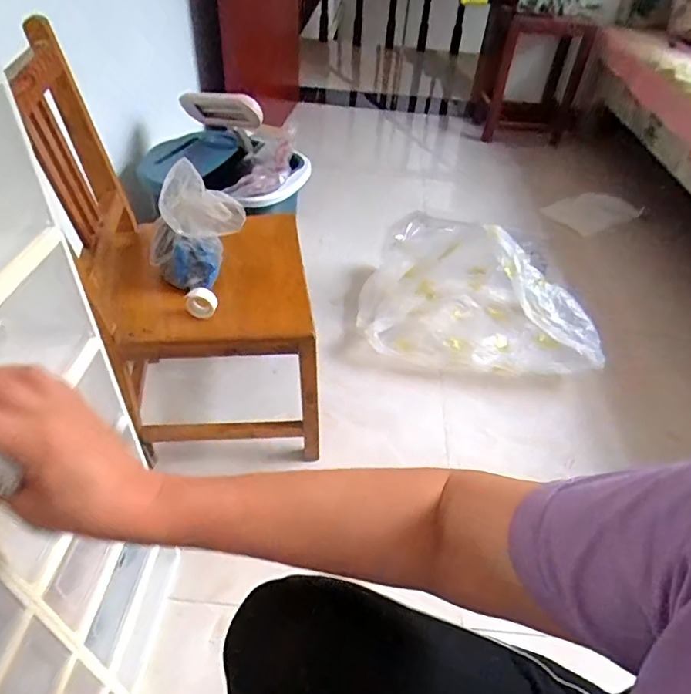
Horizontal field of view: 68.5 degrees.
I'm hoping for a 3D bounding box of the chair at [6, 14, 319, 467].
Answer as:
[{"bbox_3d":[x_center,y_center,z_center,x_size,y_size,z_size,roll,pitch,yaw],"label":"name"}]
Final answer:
[{"bbox_3d":[-0.240,-0.114,0.846,0.353,0.576,0.345,-8,44,-14],"label":"chair"}]

